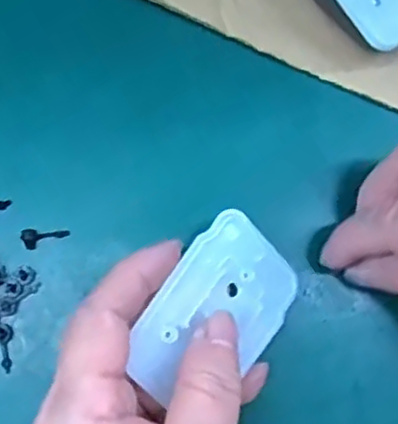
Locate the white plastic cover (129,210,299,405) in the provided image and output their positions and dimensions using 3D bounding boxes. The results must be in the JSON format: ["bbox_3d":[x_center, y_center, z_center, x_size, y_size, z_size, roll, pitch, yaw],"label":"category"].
[{"bbox_3d":[0.007,0.037,0.242,0.045,0.007,0.070,46,66,-17],"label":"white plastic cover"}]

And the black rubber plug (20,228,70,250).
[{"bbox_3d":[-0.058,0.009,0.264,0.018,0.004,0.008,-11,79,-17],"label":"black rubber plug"}]

